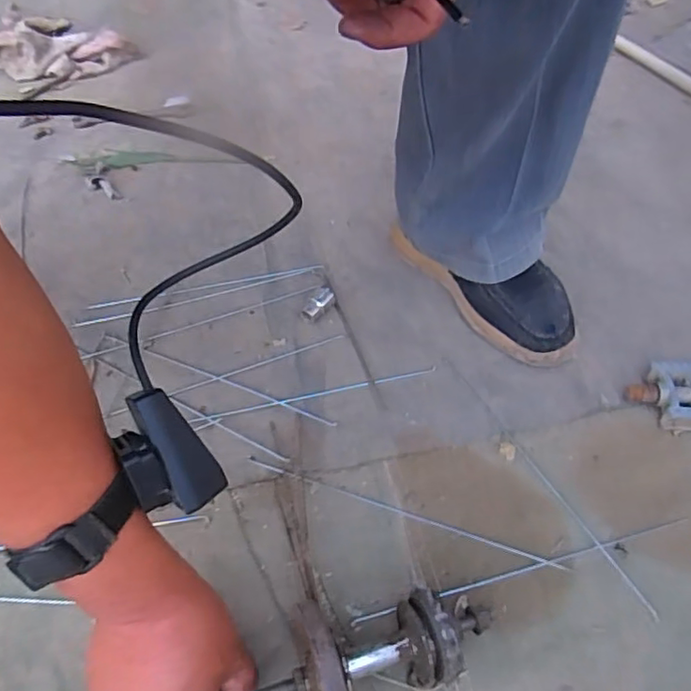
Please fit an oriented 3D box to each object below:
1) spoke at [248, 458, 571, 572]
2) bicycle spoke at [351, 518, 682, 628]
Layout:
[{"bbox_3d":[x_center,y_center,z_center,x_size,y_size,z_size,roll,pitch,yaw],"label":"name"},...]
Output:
[{"bbox_3d":[0.042,0.134,0.488,0.272,0.007,0.011,15,50,15],"label":"spoke"},{"bbox_3d":[0.138,0.173,0.455,0.276,0.012,0.007,-12,48,-10],"label":"bicycle spoke"}]

